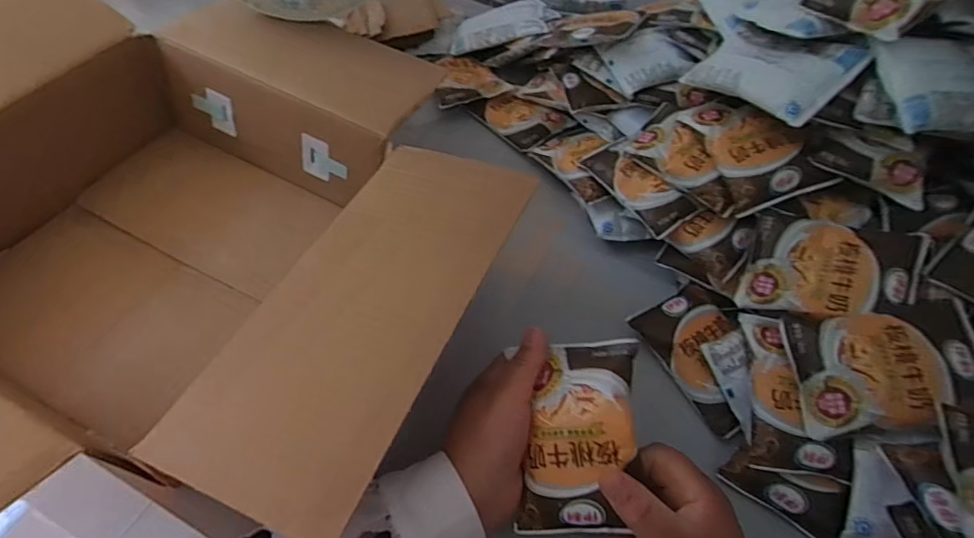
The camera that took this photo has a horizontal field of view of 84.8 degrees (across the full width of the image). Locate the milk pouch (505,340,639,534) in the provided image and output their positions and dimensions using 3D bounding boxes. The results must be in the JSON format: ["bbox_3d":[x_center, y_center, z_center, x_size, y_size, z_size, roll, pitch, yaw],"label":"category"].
[{"bbox_3d":[0.059,0.112,0.359,0.086,0.023,0.122,-12,68,31],"label":"milk pouch"}]

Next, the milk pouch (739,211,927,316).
[{"bbox_3d":[0.301,-0.002,0.465,0.132,0.030,0.094,11,68,22],"label":"milk pouch"}]

